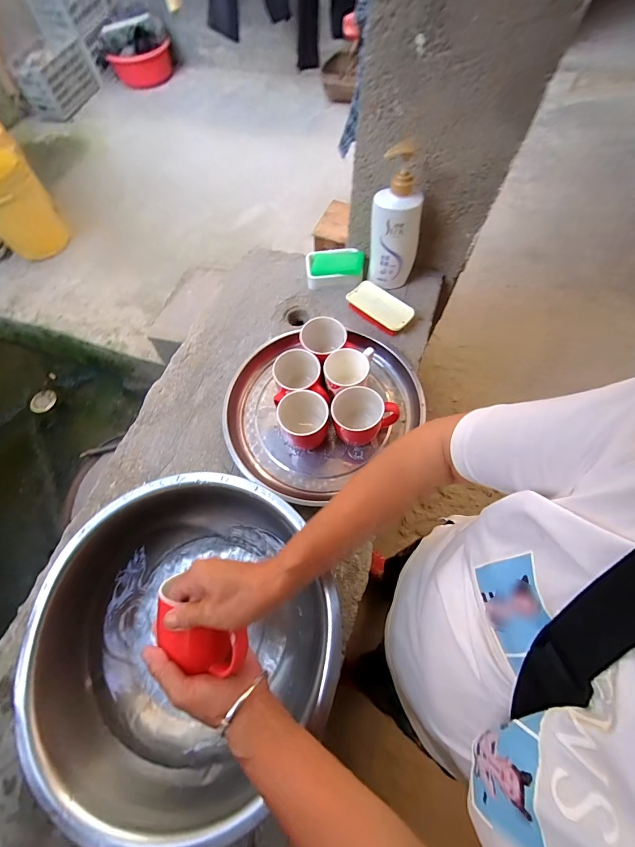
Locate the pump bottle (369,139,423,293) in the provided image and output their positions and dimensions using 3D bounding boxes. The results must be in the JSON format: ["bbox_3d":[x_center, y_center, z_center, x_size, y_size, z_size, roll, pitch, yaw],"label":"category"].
[{"bbox_3d":[0.147,-0.375,0.634,0.093,0.229,0.077,9,66,5],"label":"pump bottle"}]

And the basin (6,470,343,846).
[{"bbox_3d":[-0.162,0.259,0.437,0.329,0.133,0.348,0,65,1],"label":"basin"}]

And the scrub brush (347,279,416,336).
[{"bbox_3d":[0.122,-0.230,0.678,0.068,0.029,0.131,-41,71,-16],"label":"scrub brush"}]

